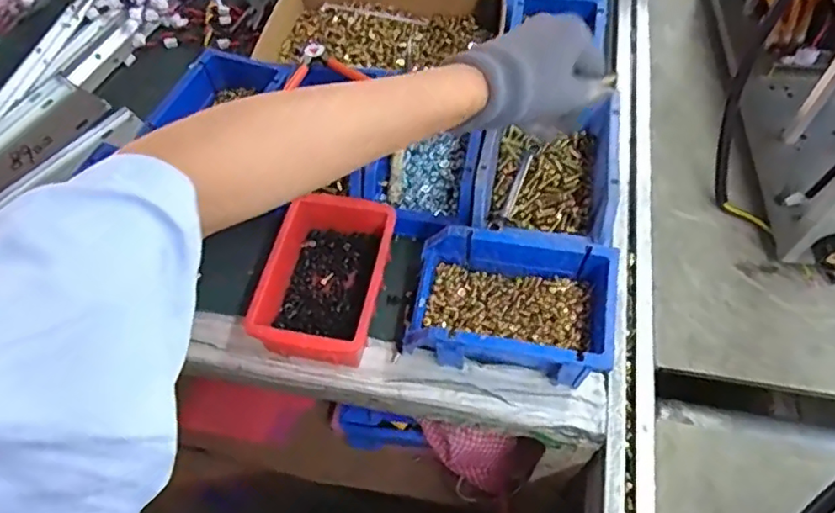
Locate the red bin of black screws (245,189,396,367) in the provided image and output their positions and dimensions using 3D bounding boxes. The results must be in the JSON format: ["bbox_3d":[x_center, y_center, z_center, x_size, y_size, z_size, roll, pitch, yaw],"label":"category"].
[{"bbox_3d":[-0.078,0.022,0.525,0.103,0.057,0.156,11,60,9],"label":"red bin of black screws"}]

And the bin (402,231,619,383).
[{"bbox_3d":[0.077,0.040,0.495,0.152,0.079,0.109,10,60,9],"label":"bin"}]

